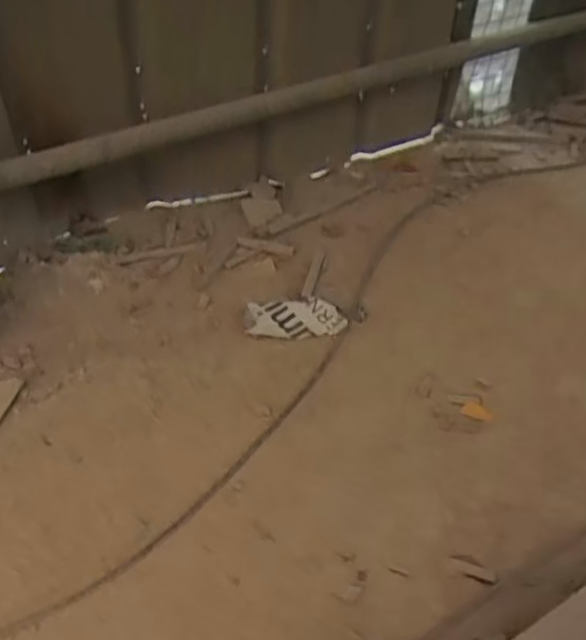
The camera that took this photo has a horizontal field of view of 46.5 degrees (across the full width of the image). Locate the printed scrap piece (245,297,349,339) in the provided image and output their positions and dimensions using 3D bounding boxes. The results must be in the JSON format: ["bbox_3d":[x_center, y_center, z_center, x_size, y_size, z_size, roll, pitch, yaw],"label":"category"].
[{"bbox_3d":[0.008,-0.009,1.214,0.168,0.025,0.075,2,43,-1],"label":"printed scrap piece"}]

